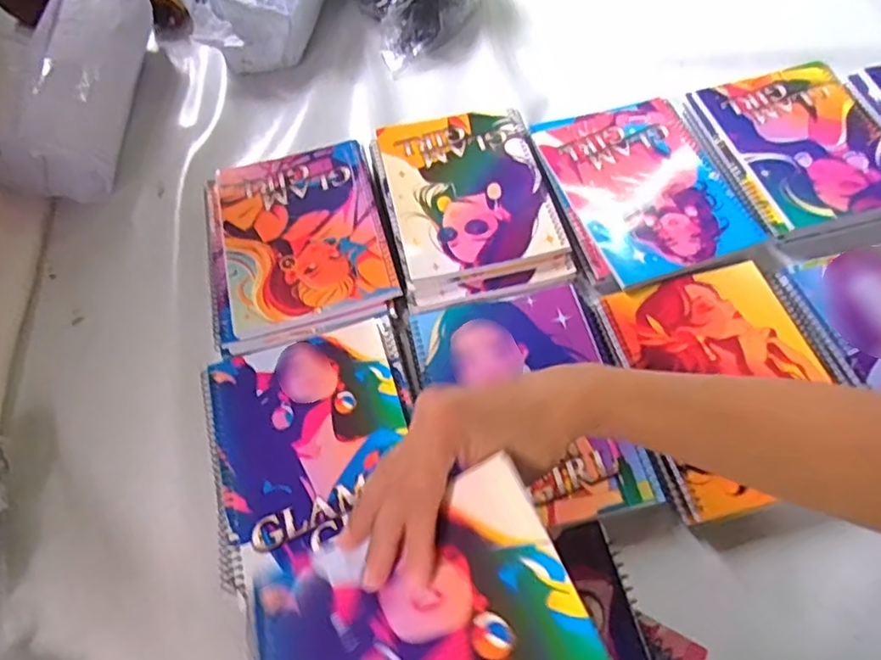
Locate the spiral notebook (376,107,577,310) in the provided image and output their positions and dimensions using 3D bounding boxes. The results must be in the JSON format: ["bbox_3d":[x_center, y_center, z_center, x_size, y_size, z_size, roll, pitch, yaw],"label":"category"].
[{"bbox_3d":[0.027,-0.132,0.598,0.154,0.012,0.213,-12,61,-3],"label":"spiral notebook"}]

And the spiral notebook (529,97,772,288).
[{"bbox_3d":[0.196,-0.146,0.596,0.147,0.013,0.207,-19,62,-7],"label":"spiral notebook"}]

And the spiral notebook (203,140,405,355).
[{"bbox_3d":[-0.136,-0.087,0.588,0.166,0.026,0.205,-15,61,-5],"label":"spiral notebook"}]

